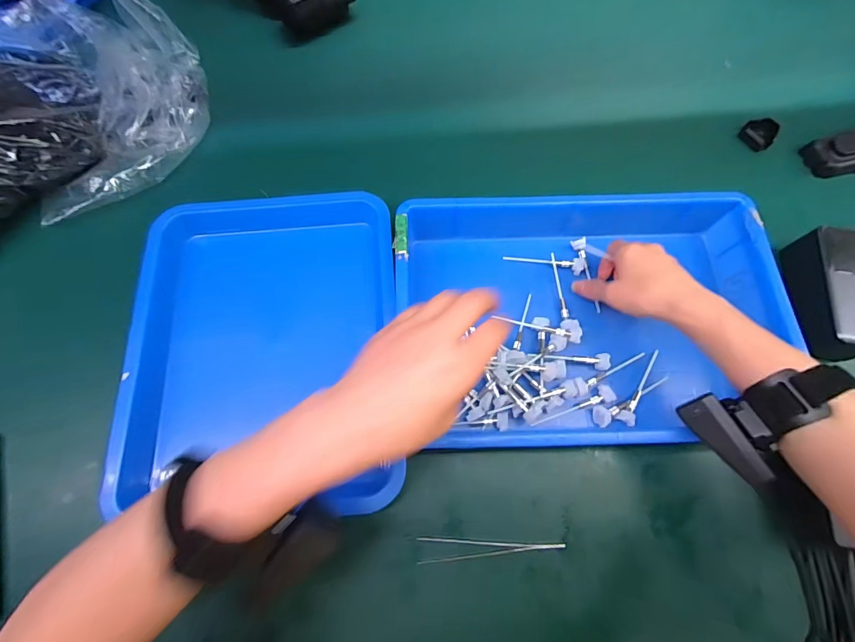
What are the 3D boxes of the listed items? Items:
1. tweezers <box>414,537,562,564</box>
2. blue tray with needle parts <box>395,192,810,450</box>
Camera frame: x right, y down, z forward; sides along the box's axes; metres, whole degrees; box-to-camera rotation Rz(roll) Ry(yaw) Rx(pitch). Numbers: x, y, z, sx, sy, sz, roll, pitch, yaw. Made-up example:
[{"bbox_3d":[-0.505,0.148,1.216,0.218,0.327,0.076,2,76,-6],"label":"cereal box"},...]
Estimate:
[{"bbox_3d":[0.057,0.202,0.353,0.129,0.007,0.019,-4,71,-1],"label":"tweezers"},{"bbox_3d":[0.152,-0.008,0.397,0.364,0.063,0.262,-2,70,-1],"label":"blue tray with needle parts"}]

